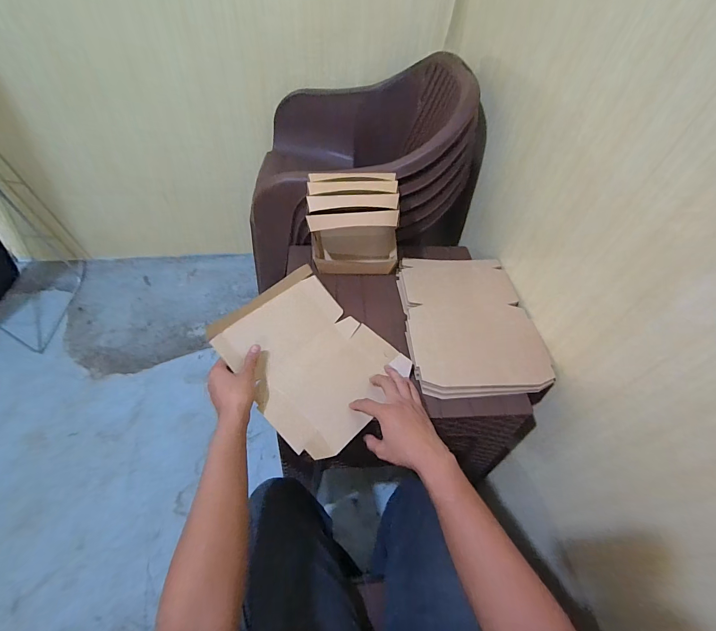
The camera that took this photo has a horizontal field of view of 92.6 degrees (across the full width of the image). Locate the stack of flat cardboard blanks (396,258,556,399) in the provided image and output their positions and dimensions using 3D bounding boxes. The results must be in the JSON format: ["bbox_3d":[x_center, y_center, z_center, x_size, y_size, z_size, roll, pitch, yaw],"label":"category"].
[{"bbox_3d":[0.225,0.004,0.706,0.255,0.022,0.335,-1,52,-6],"label":"stack of flat cardboard blanks"}]

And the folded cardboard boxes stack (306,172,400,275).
[{"bbox_3d":[-0.008,-0.199,0.734,0.189,0.156,0.123,-3,53,-8],"label":"folded cardboard boxes stack"}]

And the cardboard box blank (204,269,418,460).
[{"bbox_3d":[-0.088,0.071,0.625,0.307,0.054,0.244,39,58,22],"label":"cardboard box blank"}]

